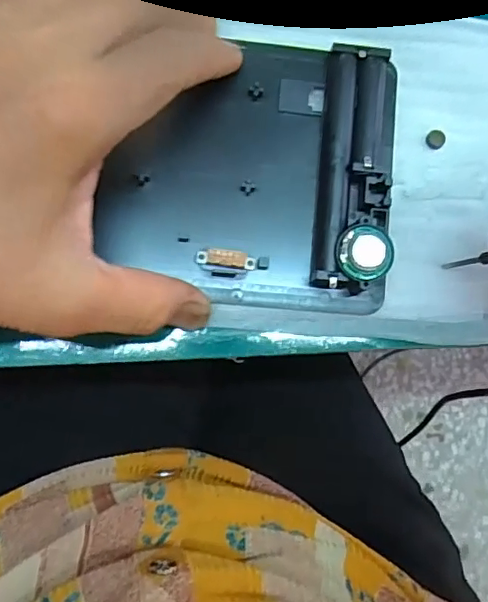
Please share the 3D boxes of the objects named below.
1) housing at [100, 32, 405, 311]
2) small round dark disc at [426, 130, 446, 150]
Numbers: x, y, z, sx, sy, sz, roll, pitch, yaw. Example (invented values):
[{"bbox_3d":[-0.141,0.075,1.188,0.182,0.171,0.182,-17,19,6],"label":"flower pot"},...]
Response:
[{"bbox_3d":[0.004,-0.054,0.230,0.116,0.021,0.108,5,82,-3],"label":"housing"},{"bbox_3d":[0.084,-0.070,0.244,0.008,0.004,0.008,0,82,-3],"label":"small round dark disc"}]

